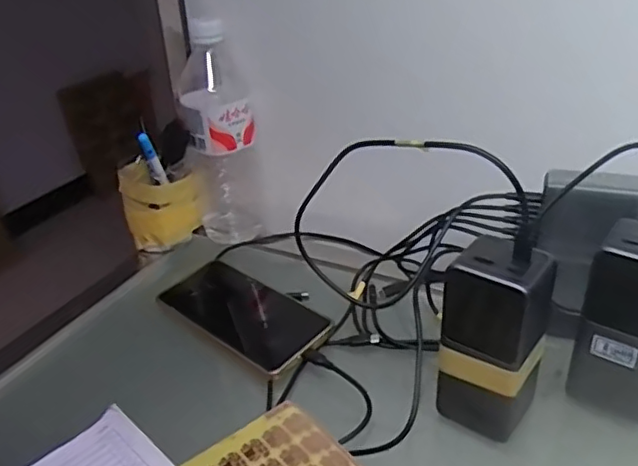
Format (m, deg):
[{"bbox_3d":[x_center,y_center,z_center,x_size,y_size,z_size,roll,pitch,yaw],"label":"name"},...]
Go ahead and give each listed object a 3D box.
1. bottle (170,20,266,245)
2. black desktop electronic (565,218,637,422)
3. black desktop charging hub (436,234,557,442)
[{"bbox_3d":[-0.100,-0.091,0.611,0.061,0.213,0.062,-4,33,2],"label":"bottle"},{"bbox_3d":[0.209,0.059,0.411,0.053,0.122,0.049,20,40,34],"label":"black desktop electronic"},{"bbox_3d":[0.114,0.072,0.401,0.057,0.128,0.051,17,38,30],"label":"black desktop charging hub"}]

